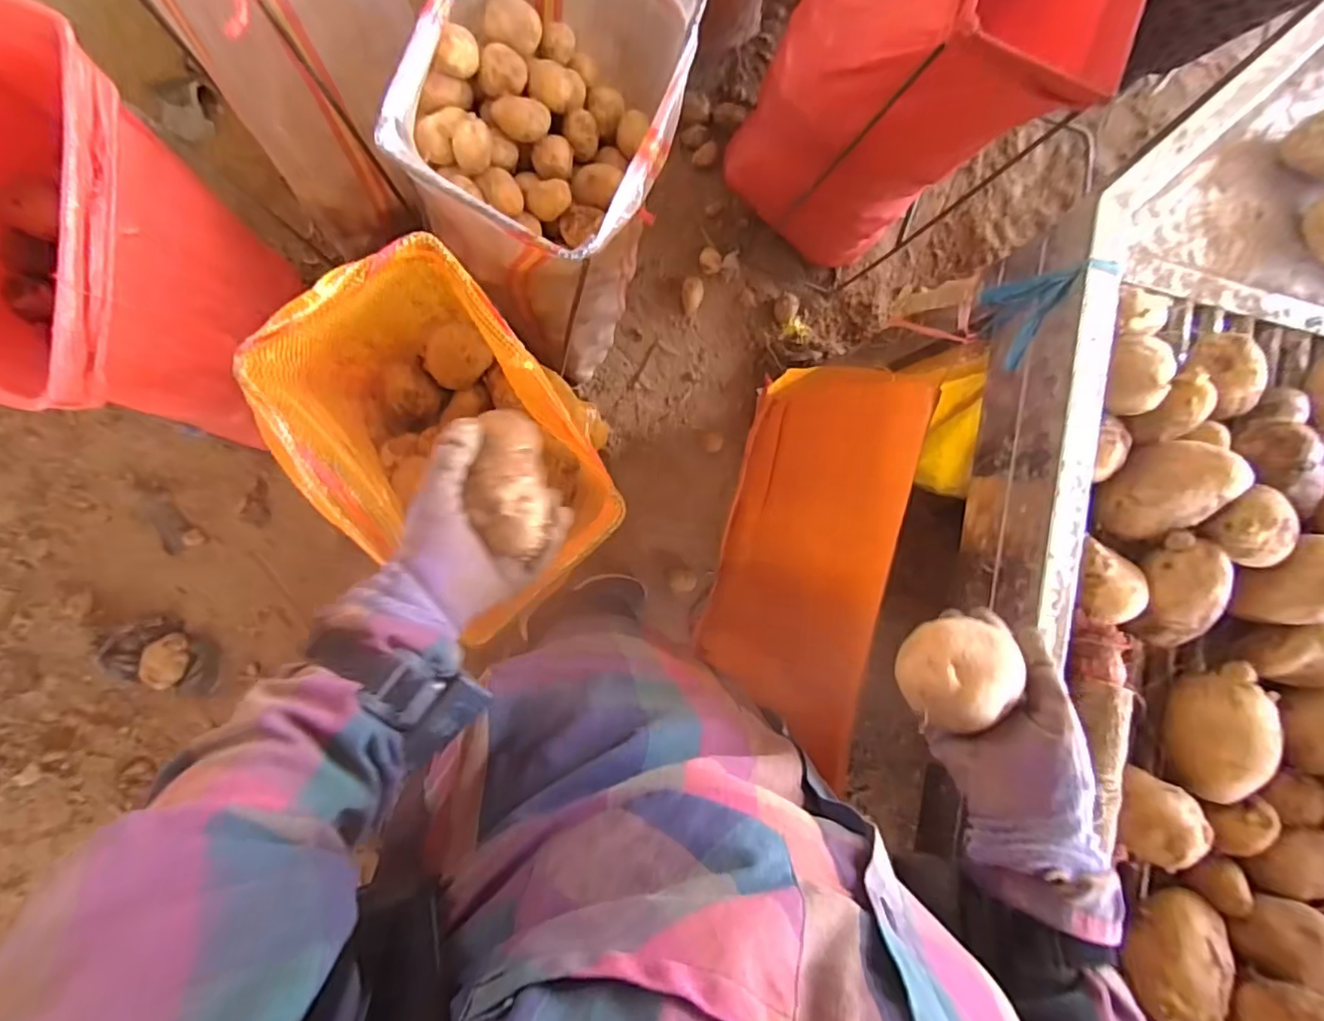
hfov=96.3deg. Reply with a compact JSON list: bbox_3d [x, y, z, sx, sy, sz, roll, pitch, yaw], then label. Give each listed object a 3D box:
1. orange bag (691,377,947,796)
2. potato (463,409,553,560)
[{"bbox_3d":[0.178,0.037,0.814,0.079,0.406,0.471,11,92,-10],"label":"orange bag"},{"bbox_3d":[-0.102,-0.022,0.404,0.046,0.043,0.092,-9,97,-6],"label":"potato"}]

